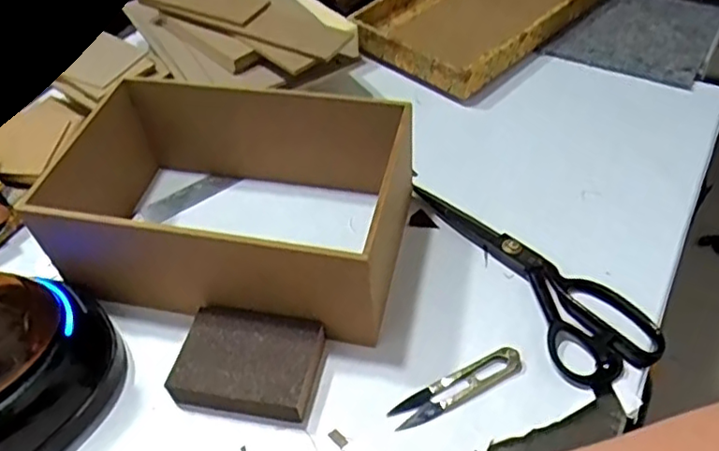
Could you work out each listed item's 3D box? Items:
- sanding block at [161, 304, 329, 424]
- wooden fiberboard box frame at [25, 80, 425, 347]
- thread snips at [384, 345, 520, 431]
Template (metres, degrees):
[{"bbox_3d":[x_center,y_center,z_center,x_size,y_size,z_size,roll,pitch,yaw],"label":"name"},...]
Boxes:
[{"bbox_3d":[-0.080,0.101,0.458,0.101,0.029,0.075,5,49,9],"label":"sanding block"},{"bbox_3d":[-0.099,-0.019,0.511,0.258,0.112,0.164,7,49,11],"label":"wooden fiberboard box frame"},{"bbox_3d":[0.070,0.113,0.443,0.100,0.006,0.024,-22,50,-14],"label":"thread snips"}]

